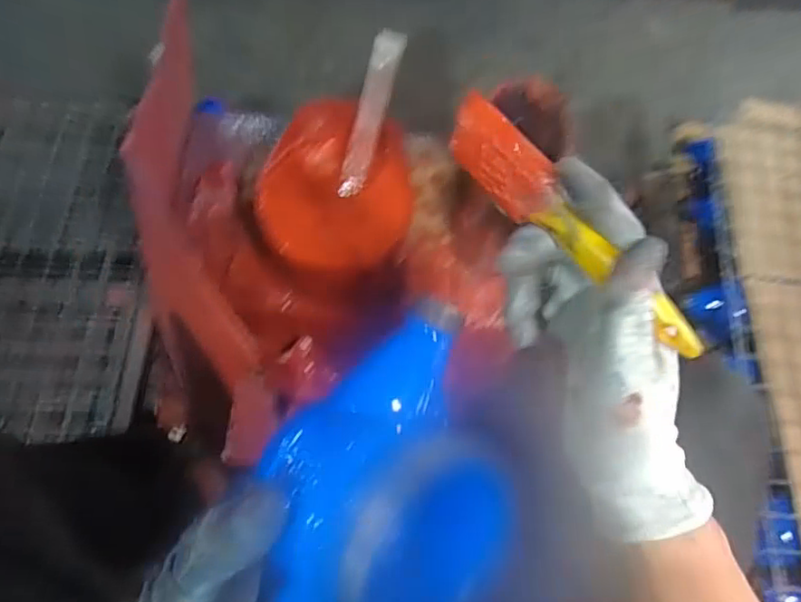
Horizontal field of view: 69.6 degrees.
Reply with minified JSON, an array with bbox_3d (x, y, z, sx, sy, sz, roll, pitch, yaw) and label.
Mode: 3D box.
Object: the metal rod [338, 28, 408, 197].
[{"bbox_3d":[-0.029,-0.185,0.582,0.027,0.025,0.161,20,107,6],"label":"metal rod"}]

